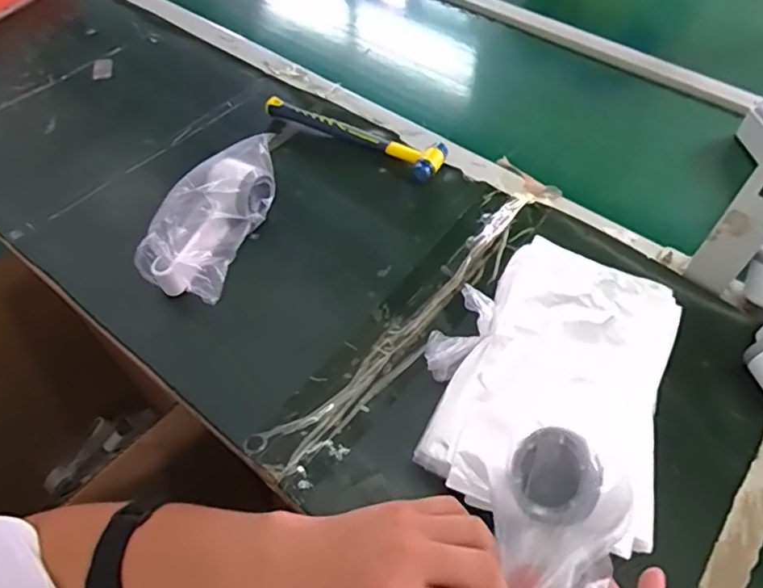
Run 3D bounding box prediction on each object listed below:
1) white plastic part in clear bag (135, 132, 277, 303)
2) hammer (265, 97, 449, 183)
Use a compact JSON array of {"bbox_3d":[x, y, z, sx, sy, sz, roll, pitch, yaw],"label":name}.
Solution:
[{"bbox_3d":[-0.177,-0.083,0.581,0.071,0.082,0.176,18,57,13],"label":"white plastic part in clear bag"},{"bbox_3d":[-0.038,-0.201,0.696,0.243,0.025,0.058,25,59,17],"label":"hammer"}]

